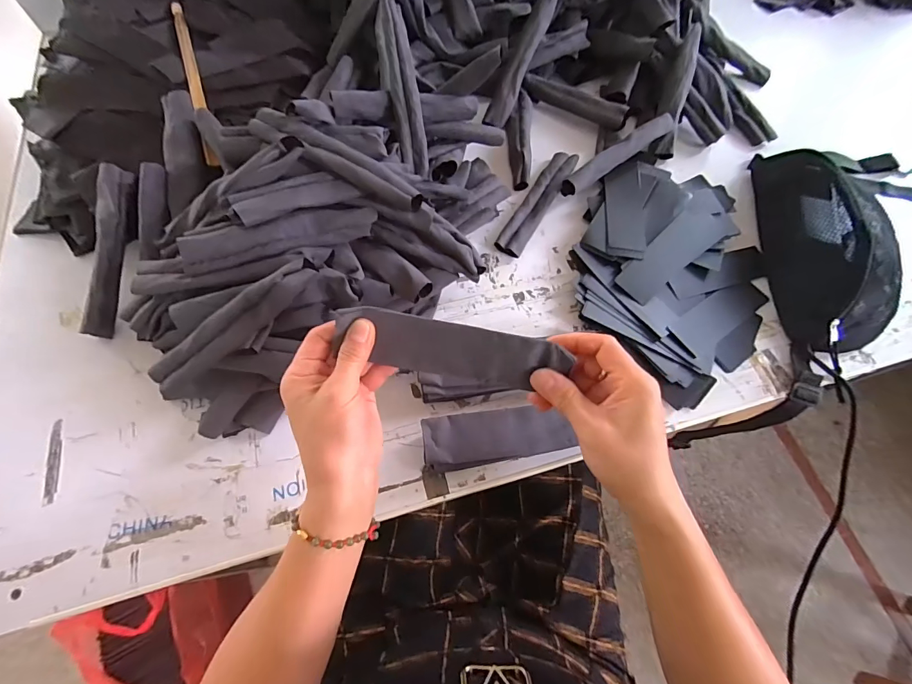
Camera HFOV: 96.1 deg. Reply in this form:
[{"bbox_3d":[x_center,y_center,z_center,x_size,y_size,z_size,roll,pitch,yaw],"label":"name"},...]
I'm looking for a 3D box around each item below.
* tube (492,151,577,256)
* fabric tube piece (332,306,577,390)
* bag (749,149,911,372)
[{"bbox_3d":[0.108,-0.187,0.539,0.036,0.017,0.186,29,68,10],"label":"tube"},{"bbox_3d":[-0.004,0.008,0.311,0.173,0.012,0.043,11,108,5],"label":"fabric tube piece"},{"bbox_3d":[0.462,-0.125,0.485,0.149,0.069,0.296,12,66,4],"label":"bag"}]

